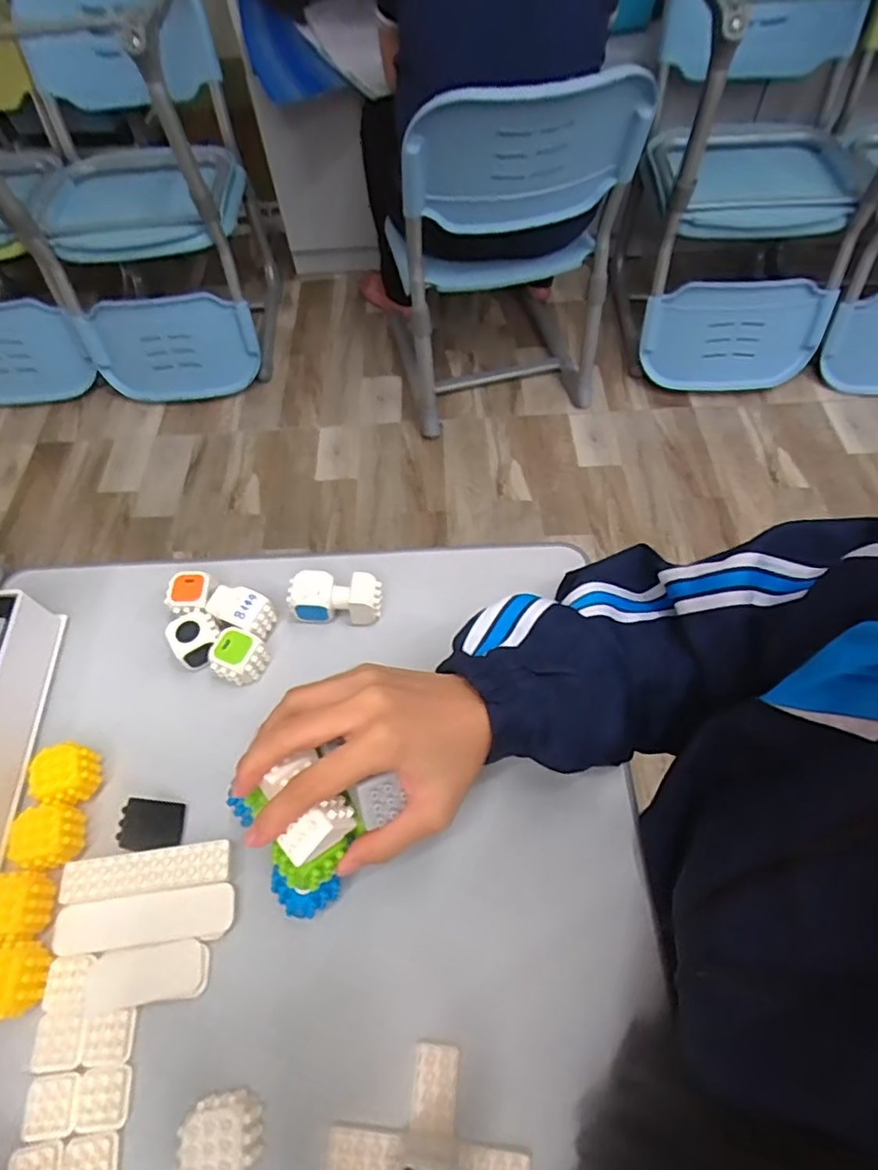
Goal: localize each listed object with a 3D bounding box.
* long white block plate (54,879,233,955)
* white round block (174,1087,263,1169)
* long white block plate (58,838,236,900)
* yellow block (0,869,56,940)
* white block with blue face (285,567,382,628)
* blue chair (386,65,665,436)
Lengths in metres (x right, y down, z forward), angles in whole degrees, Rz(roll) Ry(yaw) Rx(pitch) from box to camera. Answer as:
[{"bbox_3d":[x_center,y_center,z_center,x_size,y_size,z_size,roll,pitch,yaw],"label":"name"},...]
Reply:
[{"bbox_3d":[-0.181,0.205,0.373,0.108,0.007,0.030,-6,59,-1],"label":"long white block plate"},{"bbox_3d":[-0.111,0.285,0.313,0.037,0.031,0.037,-1,59,2],"label":"white round block"},{"bbox_3d":[-0.183,0.180,0.381,0.103,0.006,0.024,-8,59,-2],"label":"long white block plate"},{"bbox_3d":[-0.260,0.194,0.367,0.041,0.025,0.036,-2,59,1],"label":"yellow block"},{"bbox_3d":[-0.079,0.009,0.472,0.068,0.029,0.034,-2,59,1],"label":"white block with blue face"},{"bbox_3d":[0.145,-0.700,1.257,0.473,0.692,0.495,-8,59,-3],"label":"blue chair"}]

